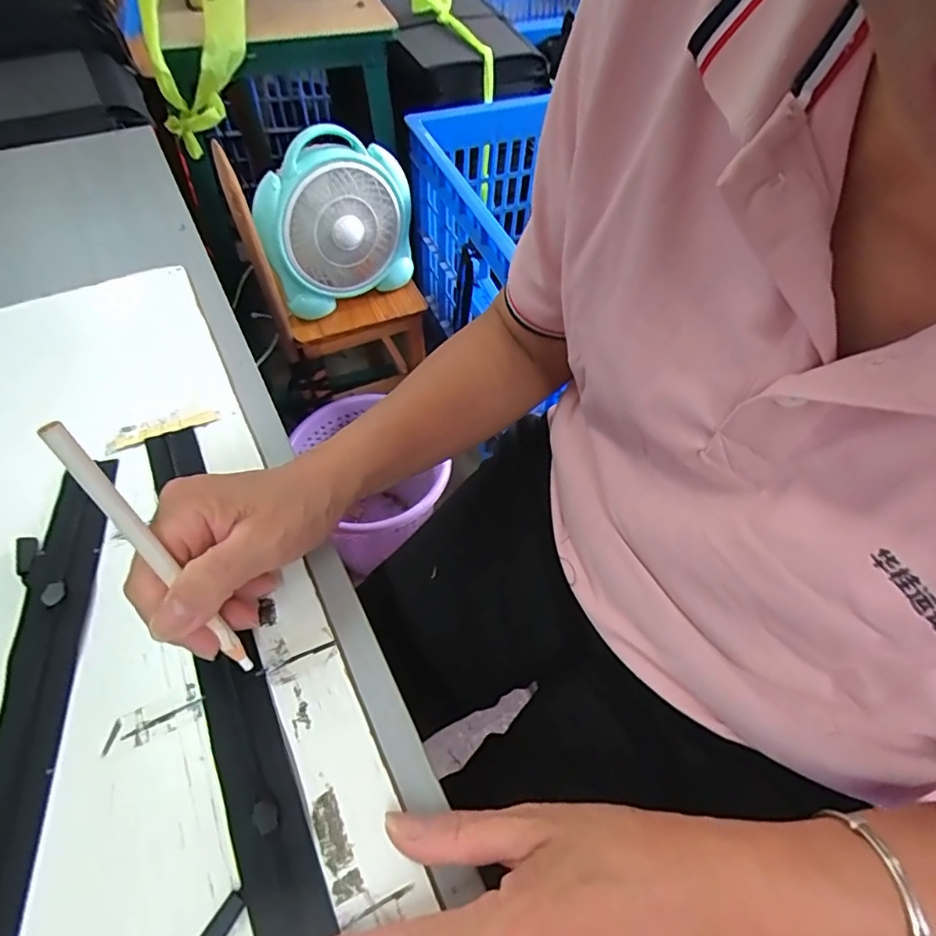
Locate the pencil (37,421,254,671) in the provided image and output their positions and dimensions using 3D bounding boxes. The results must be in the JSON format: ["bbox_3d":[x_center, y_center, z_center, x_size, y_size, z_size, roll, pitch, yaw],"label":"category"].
[{"bbox_3d":[-0.136,0.041,0.245,0.010,0.140,0.007,-38,29,-25],"label":"pencil"}]

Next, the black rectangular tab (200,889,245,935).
[{"bbox_3d":[-0.102,0.188,0.228,0.009,0.004,0.024,28,59,16],"label":"black rectangular tab"}]

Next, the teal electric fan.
[{"bbox_3d":[-0.200,-0.374,0.839,0.235,0.215,0.102,-24,60,-18],"label":"teal electric fan"}]

